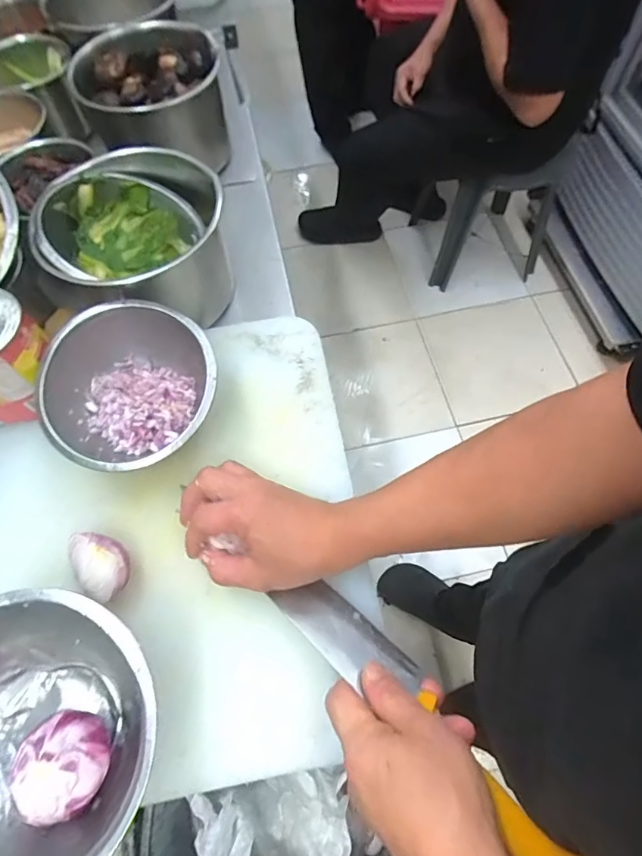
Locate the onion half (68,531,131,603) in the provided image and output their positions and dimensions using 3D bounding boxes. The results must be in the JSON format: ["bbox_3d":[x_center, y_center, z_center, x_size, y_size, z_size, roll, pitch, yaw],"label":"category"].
[{"bbox_3d":[-0.179,0.108,0.379,0.057,0.023,0.042,42,73,19],"label":"onion half"}]

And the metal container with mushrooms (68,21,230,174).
[{"bbox_3d":[-0.202,-0.396,0.585,0.151,0.107,0.168,31,70,15],"label":"metal container with mushrooms"}]

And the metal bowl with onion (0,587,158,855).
[{"bbox_3d":[-0.187,0.202,0.315,0.163,0.077,0.164,-1,65,2],"label":"metal bowl with onion"}]

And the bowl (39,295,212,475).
[{"bbox_3d":[-0.165,-0.034,0.418,0.143,0.059,0.129,-39,70,-15],"label":"bowl"}]

